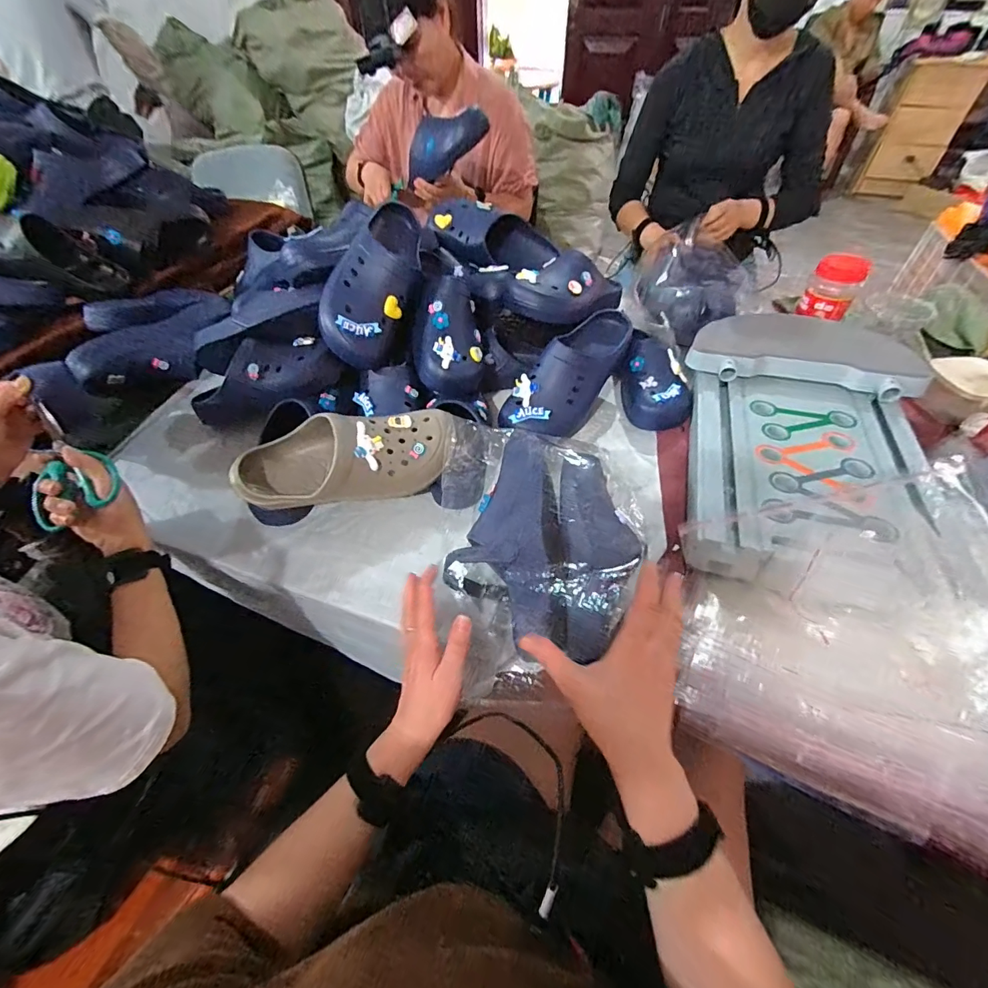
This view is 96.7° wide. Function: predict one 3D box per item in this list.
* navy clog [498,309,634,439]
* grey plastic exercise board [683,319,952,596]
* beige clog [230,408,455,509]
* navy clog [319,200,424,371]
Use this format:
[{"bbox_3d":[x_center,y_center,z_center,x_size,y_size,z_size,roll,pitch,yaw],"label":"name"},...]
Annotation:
[{"bbox_3d":[0.129,-0.189,0.733,0.274,0.132,0.099,-36,58,-25],"label":"navy clog"},{"bbox_3d":[0.450,-0.077,0.618,0.321,0.103,0.435,11,51,10],"label":"grey plastic exercise board"},{"bbox_3d":[-0.192,-0.050,0.573,0.277,0.088,0.106,-14,51,-10],"label":"beige clog"},{"bbox_3d":[-0.176,-0.340,0.711,0.117,0.120,0.286,11,75,10],"label":"navy clog"}]

